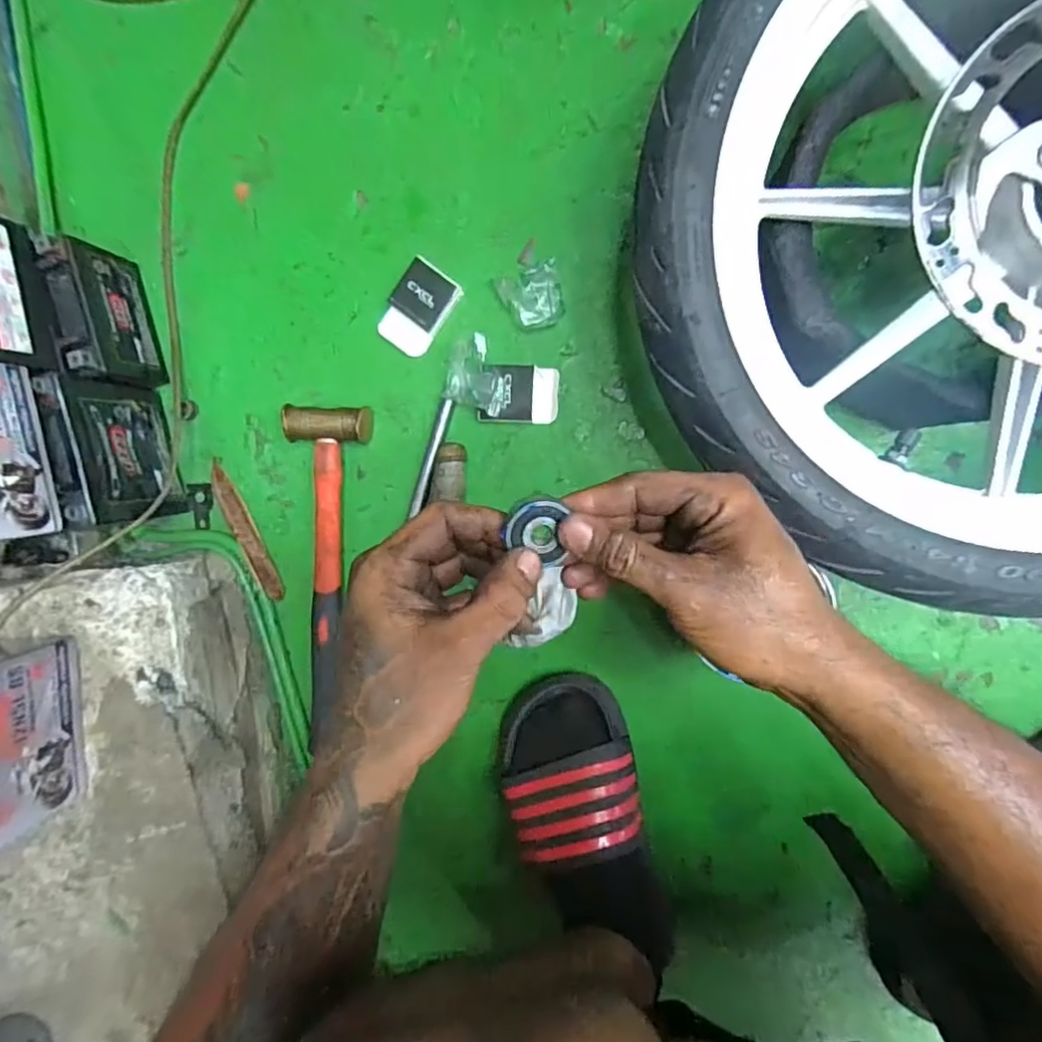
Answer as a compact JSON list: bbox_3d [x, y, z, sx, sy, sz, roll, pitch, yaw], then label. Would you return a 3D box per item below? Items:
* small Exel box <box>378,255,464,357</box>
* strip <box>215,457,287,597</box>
[{"bbox_3d":[-0.087,-0.180,0.494,0.047,0.019,0.074,37,97,2],"label":"small Exel box"},{"bbox_3d":[-0.254,0.009,0.533,0.017,0.012,0.137,-26,91,7],"label":"strip"}]

